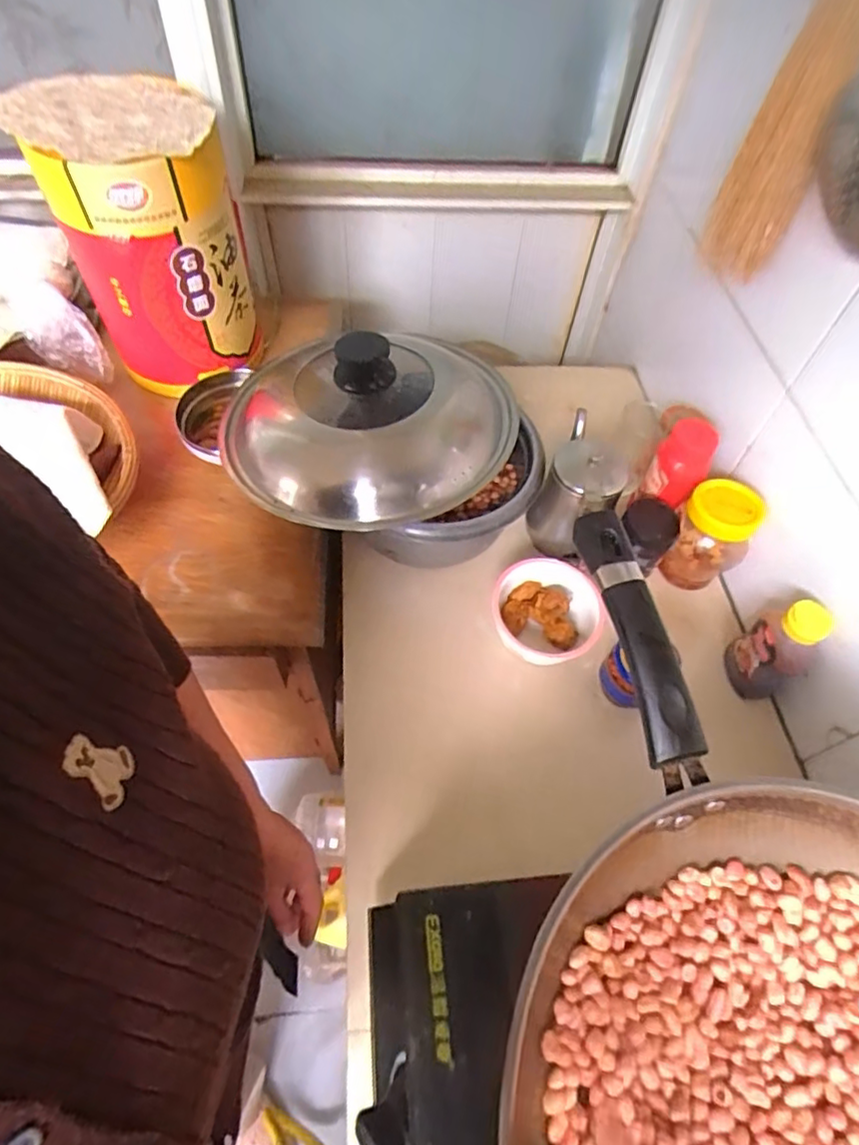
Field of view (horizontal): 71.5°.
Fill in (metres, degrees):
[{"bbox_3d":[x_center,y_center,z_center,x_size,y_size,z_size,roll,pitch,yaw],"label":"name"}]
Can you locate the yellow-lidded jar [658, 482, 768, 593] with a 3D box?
[{"bbox_3d":[0.335,-0.039,0.724,0.080,0.132,0.080,2,56,-3],"label":"yellow-lidded jar"}]

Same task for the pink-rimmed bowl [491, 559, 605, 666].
[{"bbox_3d":[0.132,0.046,0.681,0.119,0.064,0.120,2,56,-3],"label":"pink-rimmed bowl"}]

